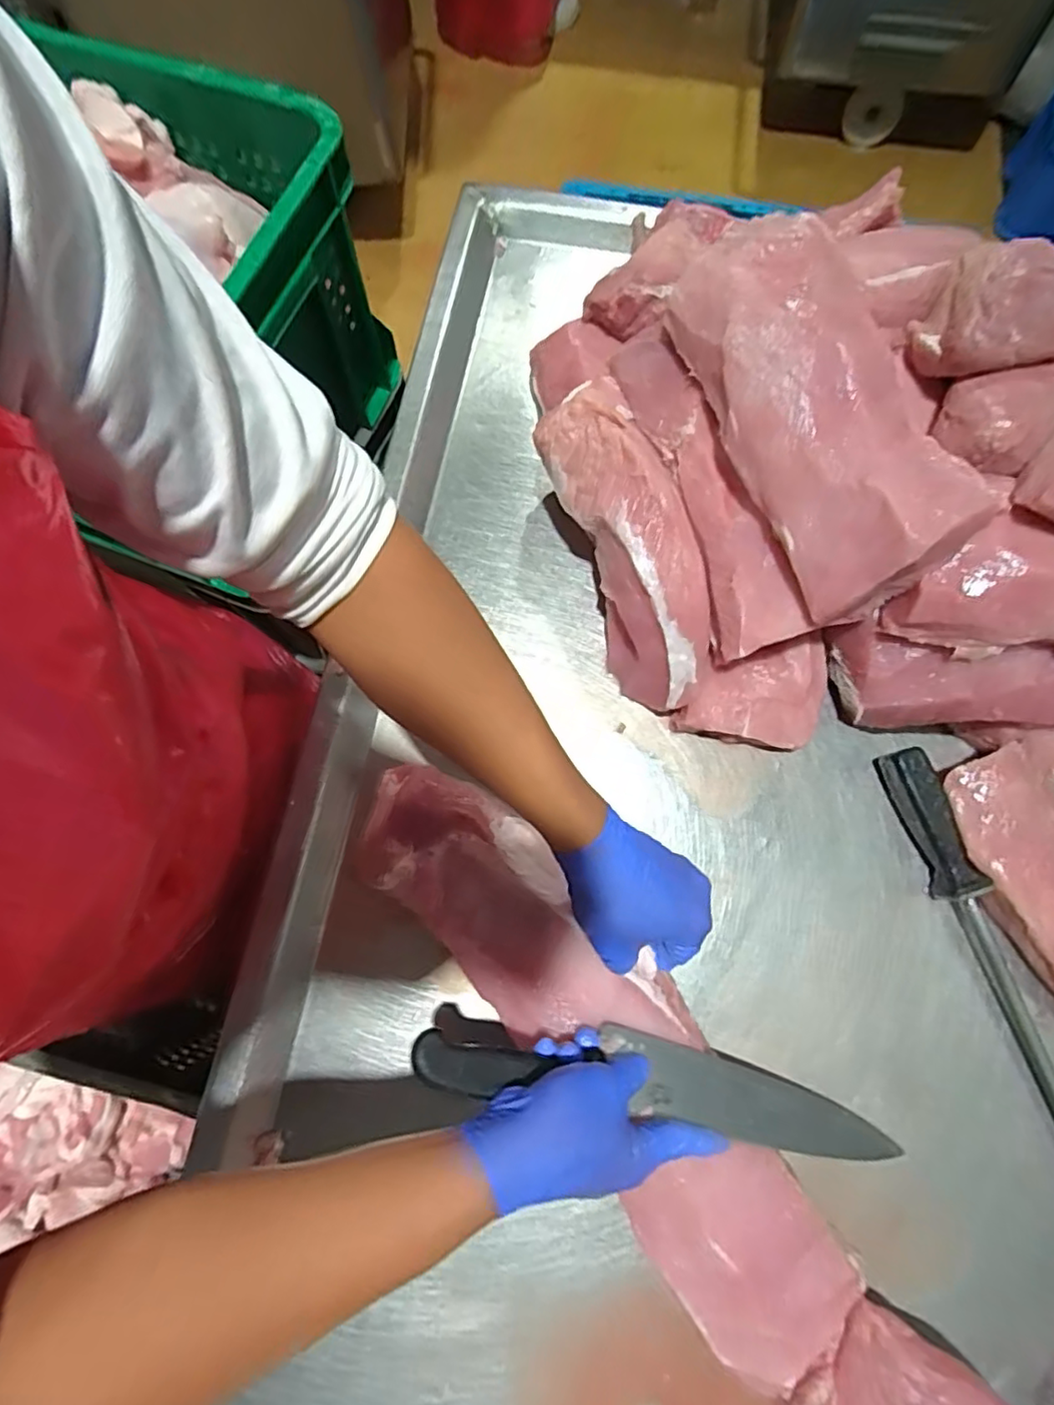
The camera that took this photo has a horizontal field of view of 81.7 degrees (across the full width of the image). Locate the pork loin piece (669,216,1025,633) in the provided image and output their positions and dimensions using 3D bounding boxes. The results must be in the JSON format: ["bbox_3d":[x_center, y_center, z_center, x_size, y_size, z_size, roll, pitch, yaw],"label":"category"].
[{"bbox_3d":[0.209,-0.218,0.444,0.134,0.074,0.296,-19,75,-5],"label":"pork loin piece"}]

